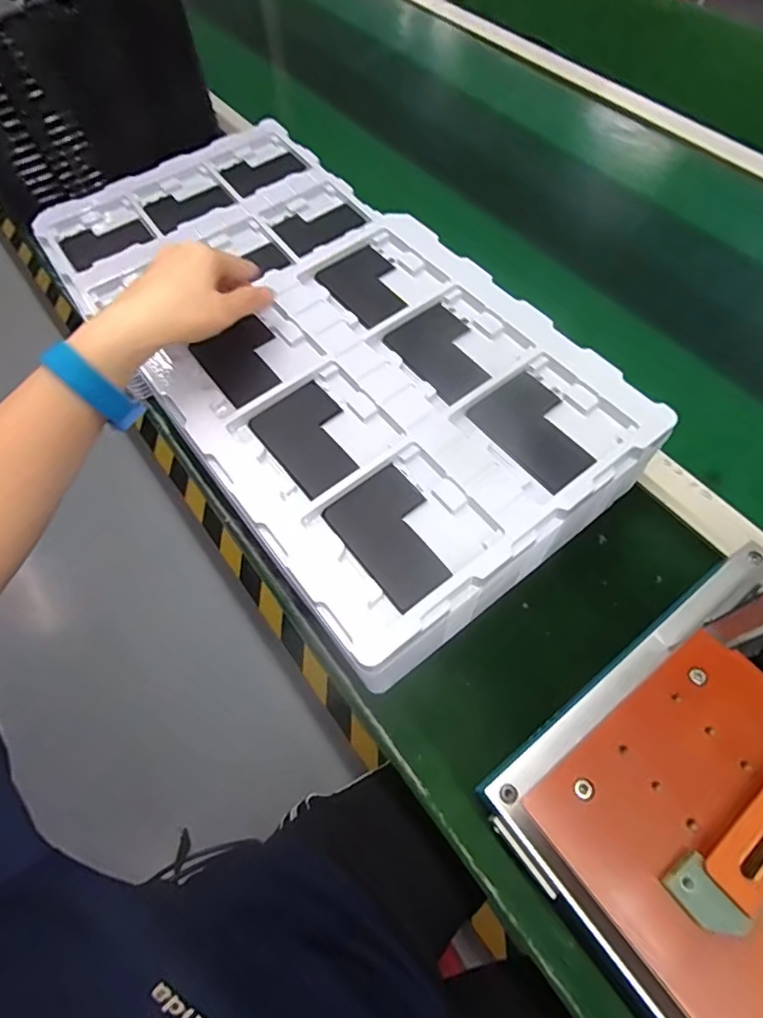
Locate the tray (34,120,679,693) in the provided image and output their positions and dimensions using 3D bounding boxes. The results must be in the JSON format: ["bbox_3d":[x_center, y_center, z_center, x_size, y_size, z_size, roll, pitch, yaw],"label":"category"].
[{"bbox_3d":[-0.078,-0.175,0.496,0.286,0.085,0.629,-34,62,-13],"label":"tray"}]

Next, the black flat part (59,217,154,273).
[{"bbox_3d":[-0.307,-0.297,0.588,0.091,0.010,0.076,-29,58,-9],"label":"black flat part"}]

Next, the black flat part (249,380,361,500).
[{"bbox_3d":[-0.052,-0.054,0.389,0.063,0.004,0.082,-37,67,-15],"label":"black flat part"}]

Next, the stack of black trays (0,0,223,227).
[{"bbox_3d":[-0.455,-0.608,0.676,0.282,0.158,0.521,-37,67,-15],"label":"stack of black trays"}]

